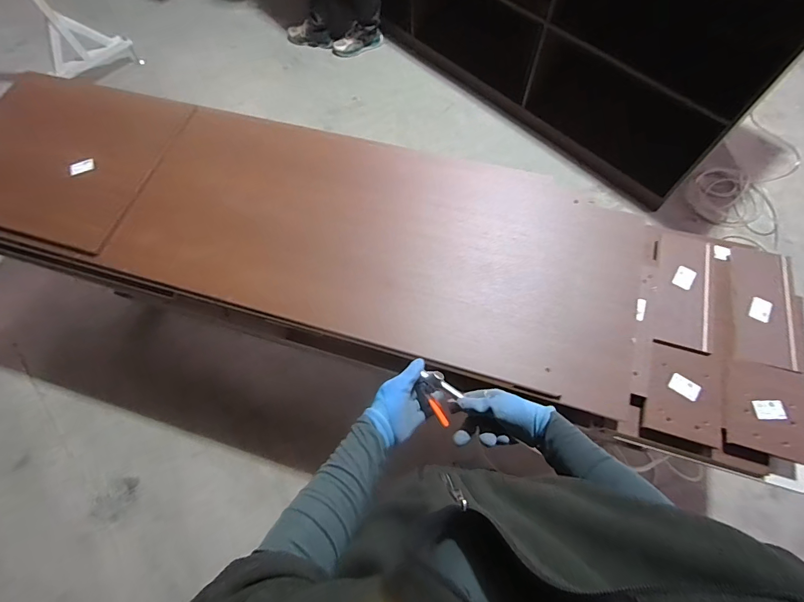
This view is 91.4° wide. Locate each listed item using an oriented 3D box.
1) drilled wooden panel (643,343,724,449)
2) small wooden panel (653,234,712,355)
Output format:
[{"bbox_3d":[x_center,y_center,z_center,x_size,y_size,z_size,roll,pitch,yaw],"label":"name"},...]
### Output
[{"bbox_3d":[0.668,0.213,0.919,0.163,0.011,0.205,16,68,9],"label":"drilled wooden panel"},{"bbox_3d":[0.734,-0.030,1.013,0.143,0.015,0.329,21,66,-1],"label":"small wooden panel"}]

